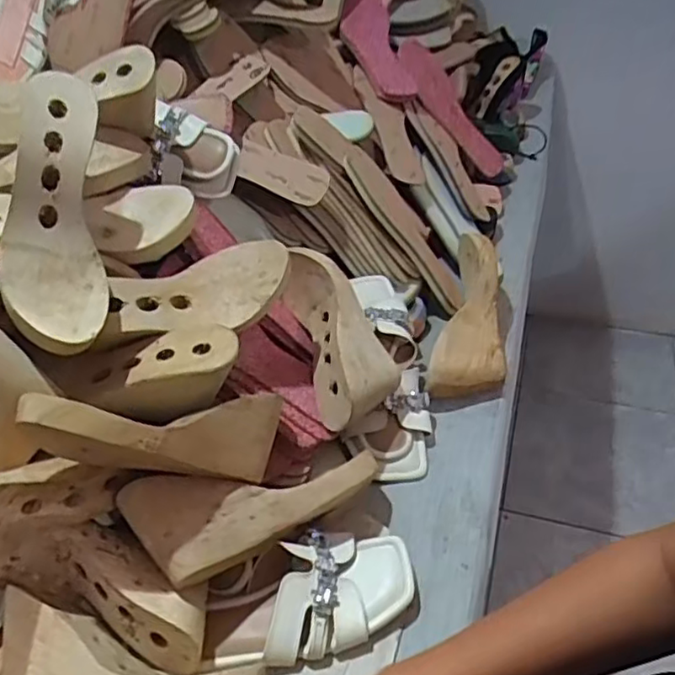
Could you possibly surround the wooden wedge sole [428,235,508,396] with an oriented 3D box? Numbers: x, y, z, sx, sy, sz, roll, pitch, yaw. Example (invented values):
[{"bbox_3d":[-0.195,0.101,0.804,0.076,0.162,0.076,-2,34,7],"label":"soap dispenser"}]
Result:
[{"bbox_3d":[0.166,-0.021,0.775,0.080,0.074,0.236,7,55,14],"label":"wooden wedge sole"}]

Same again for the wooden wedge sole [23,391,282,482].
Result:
[{"bbox_3d":[-0.137,0.081,0.516,0.221,0.073,0.066,11,25,-43],"label":"wooden wedge sole"}]

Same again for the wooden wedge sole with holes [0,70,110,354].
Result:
[{"bbox_3d":[-0.235,-0.102,0.532,0.081,0.057,0.228,-2,86,4],"label":"wooden wedge sole with holes"}]

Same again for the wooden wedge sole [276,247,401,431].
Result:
[{"bbox_3d":[0.003,-0.007,0.678,0.092,0.072,0.208,-16,60,-11],"label":"wooden wedge sole"}]

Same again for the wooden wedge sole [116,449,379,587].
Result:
[{"bbox_3d":[-0.062,0.149,0.548,0.226,0.060,0.076,-7,40,-22],"label":"wooden wedge sole"}]

